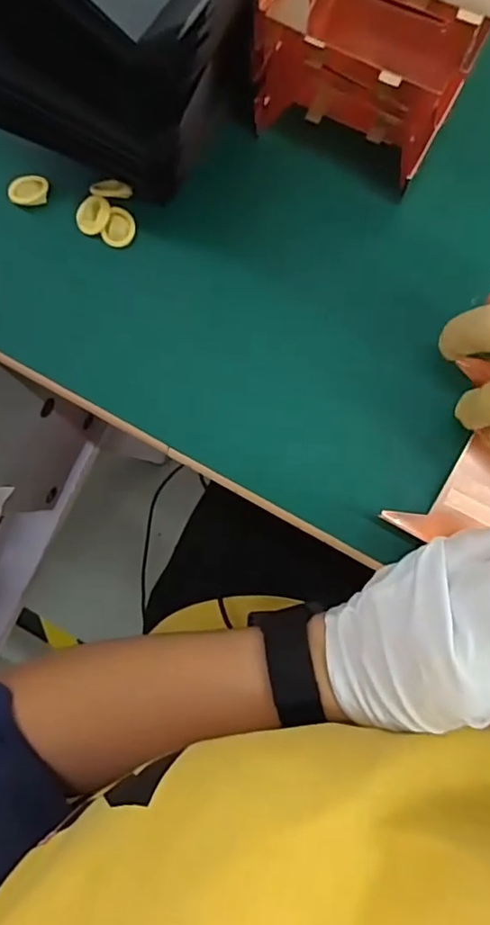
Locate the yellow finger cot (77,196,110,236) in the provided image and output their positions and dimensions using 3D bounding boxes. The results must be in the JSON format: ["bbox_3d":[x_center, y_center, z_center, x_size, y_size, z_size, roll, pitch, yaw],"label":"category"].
[{"bbox_3d":[-0.078,-0.128,0.293,0.016,0.008,0.019,38,90,5],"label":"yellow finger cot"}]

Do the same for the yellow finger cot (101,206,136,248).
[{"bbox_3d":[-0.065,-0.121,0.292,0.015,0.004,0.019,26,89,5],"label":"yellow finger cot"}]

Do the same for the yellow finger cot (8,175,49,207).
[{"bbox_3d":[-0.113,-0.142,0.296,0.019,0.011,0.015,0,87,4],"label":"yellow finger cot"}]

